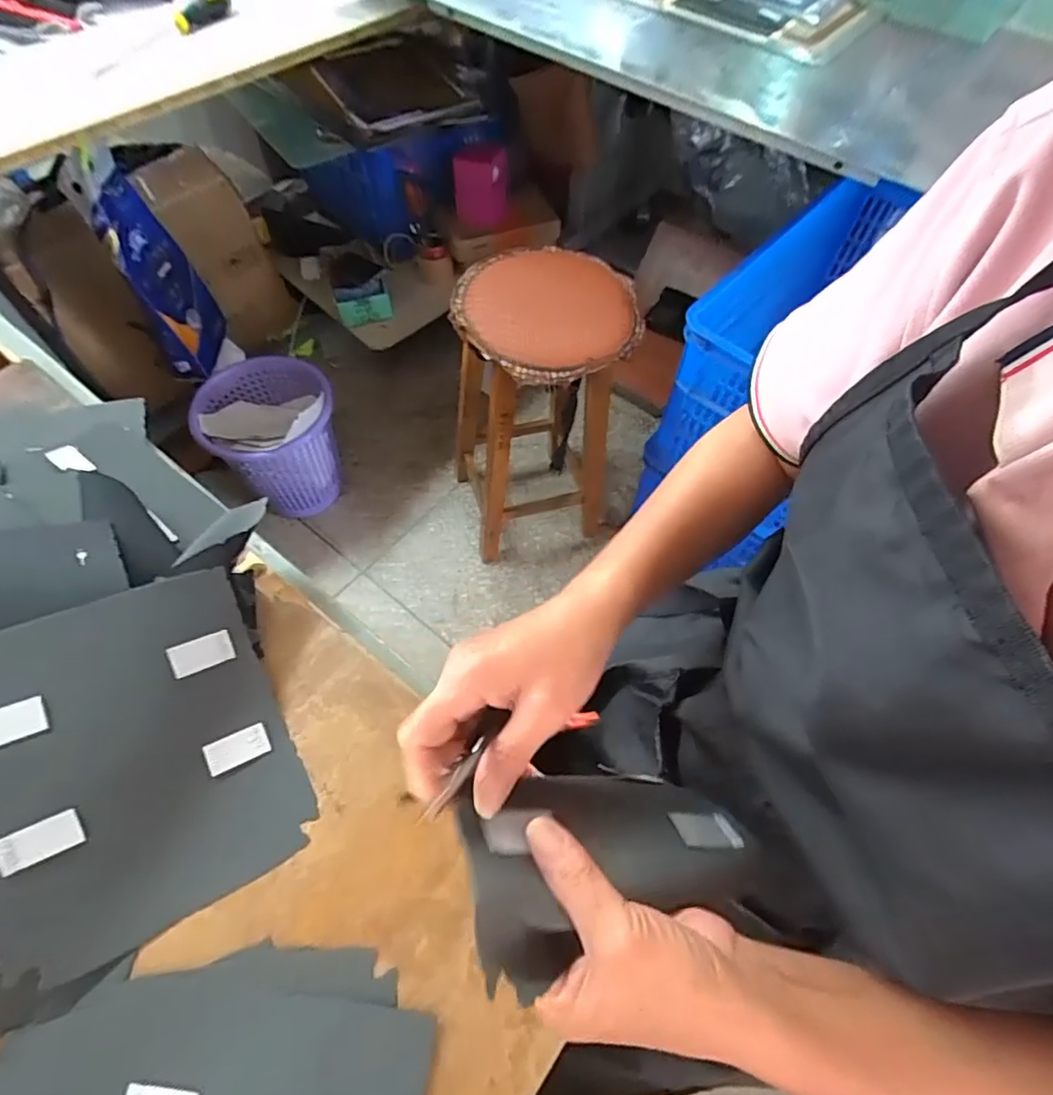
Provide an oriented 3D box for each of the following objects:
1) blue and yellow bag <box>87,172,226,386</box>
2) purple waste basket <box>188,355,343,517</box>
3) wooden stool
[{"bbox_3d":[-0.781,-0.574,1.240,0.128,0.336,0.197,-20,62,-12],"label":"blue and yellow bag"},{"bbox_3d":[-0.576,-0.246,1.353,0.299,0.332,0.299,-25,64,-15],"label":"purple waste basket"},{"bbox_3d":[0.017,-0.239,1.180,0.325,0.633,0.329,-7,60,-5],"label":"wooden stool"}]

